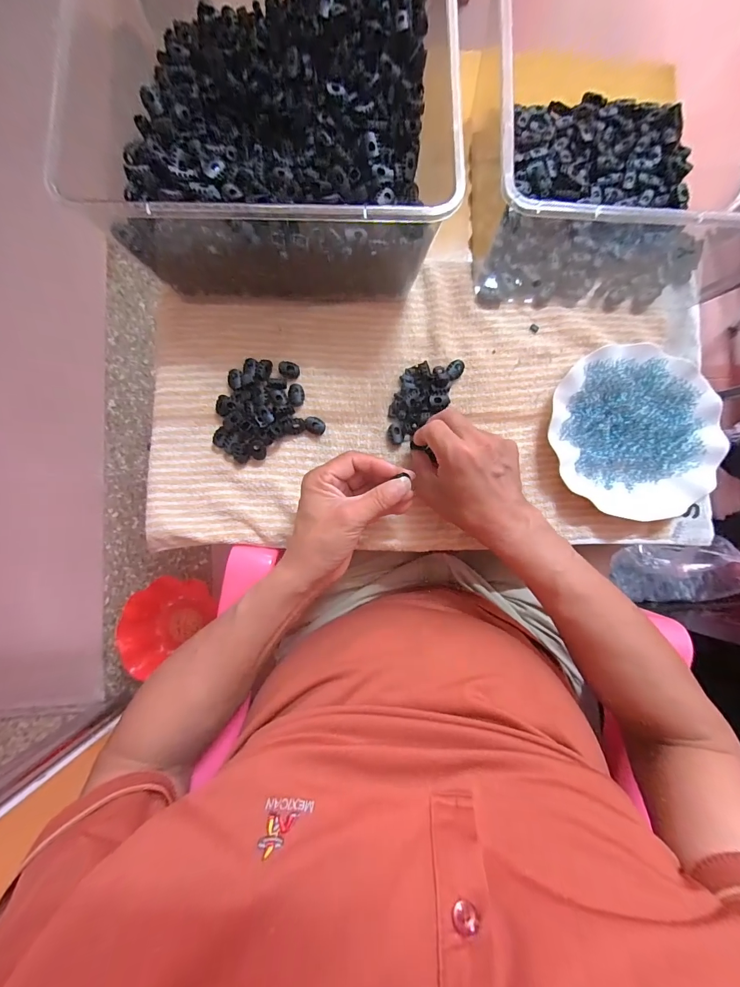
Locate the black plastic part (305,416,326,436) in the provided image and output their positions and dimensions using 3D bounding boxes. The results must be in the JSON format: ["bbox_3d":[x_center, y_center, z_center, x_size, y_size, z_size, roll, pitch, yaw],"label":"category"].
[{"bbox_3d":[-0.058,-0.073,0.394,0.022,0.008,0.017,24,84,0],"label":"black plastic part"}]

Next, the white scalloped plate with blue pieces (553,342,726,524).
[{"bbox_3d":[0.282,-0.067,0.388,0.179,0.021,0.177,0,84,-2],"label":"white scalloped plate with blue pieces"}]

